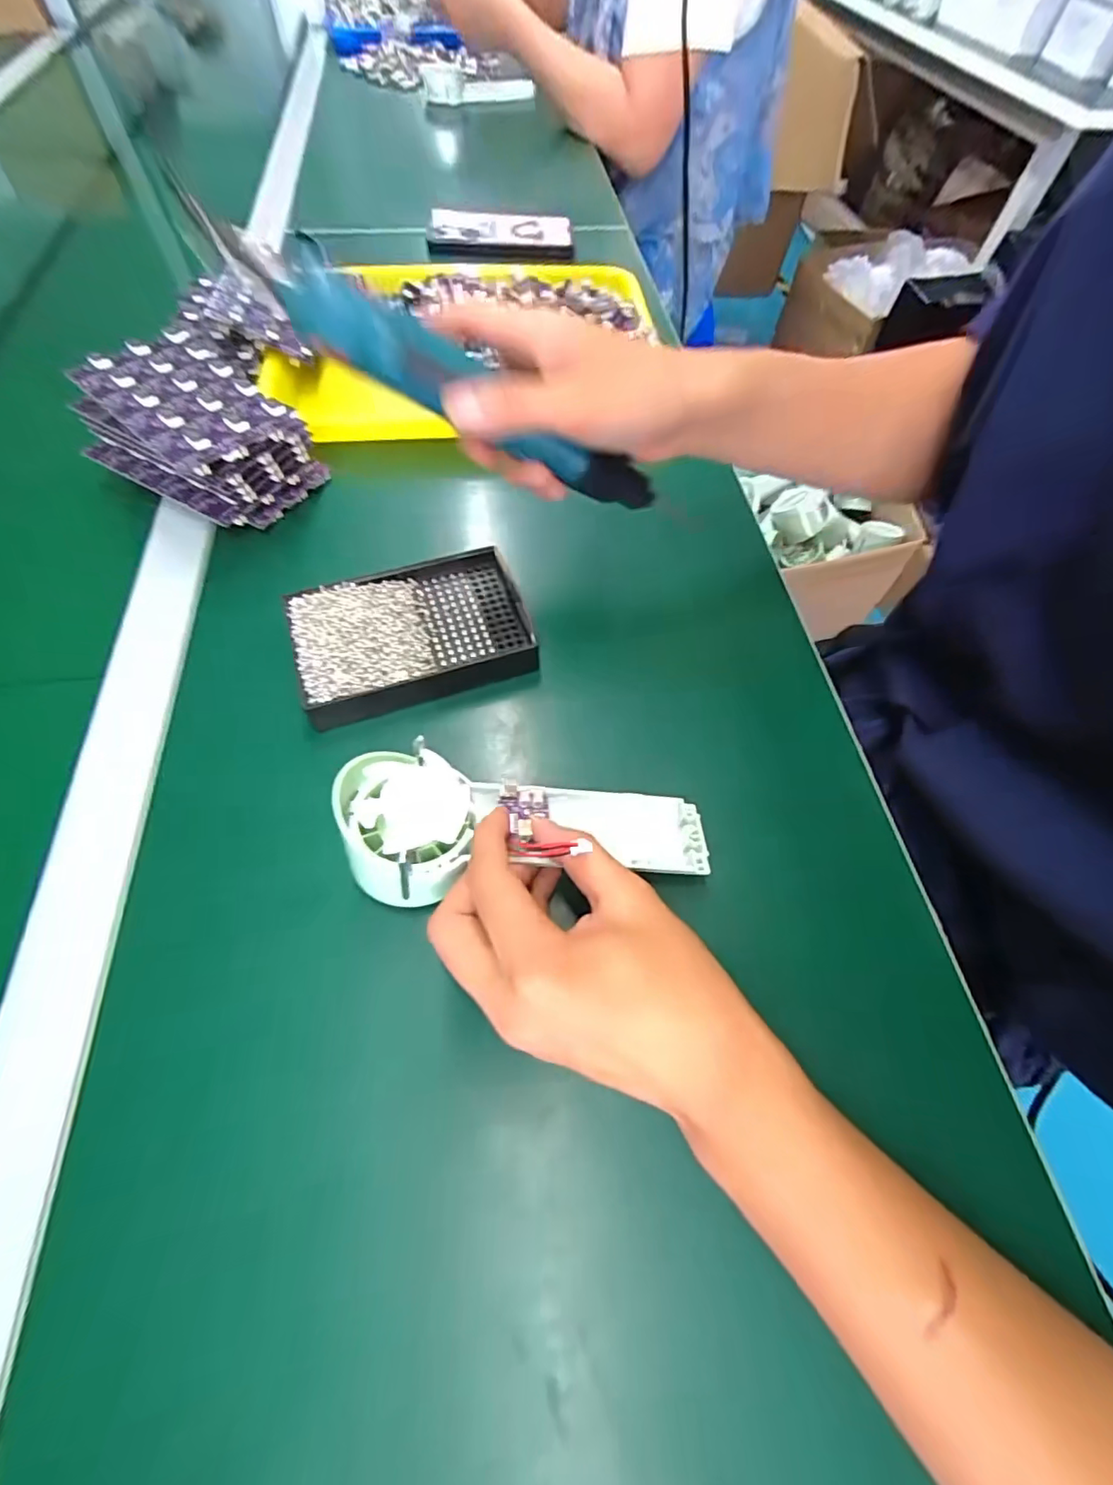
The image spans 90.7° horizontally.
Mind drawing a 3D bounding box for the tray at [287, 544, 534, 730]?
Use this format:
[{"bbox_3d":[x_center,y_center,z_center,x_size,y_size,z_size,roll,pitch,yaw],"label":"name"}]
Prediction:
[{"bbox_3d":[-0.086,-0.065,0.334,0.134,0.018,0.098,-19,64,-12],"label":"tray"}]

